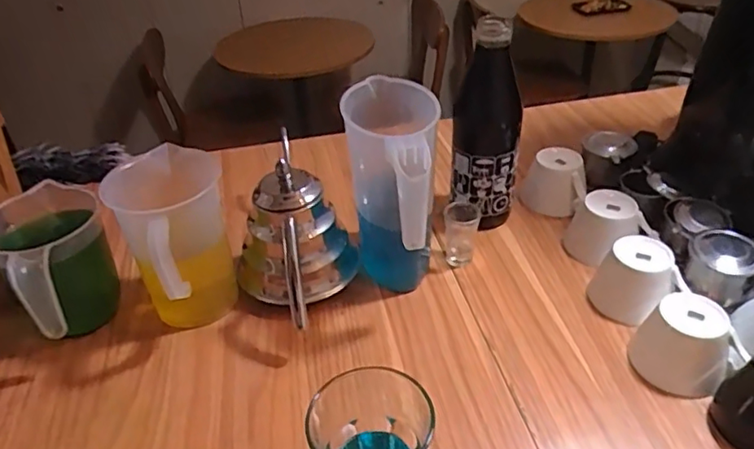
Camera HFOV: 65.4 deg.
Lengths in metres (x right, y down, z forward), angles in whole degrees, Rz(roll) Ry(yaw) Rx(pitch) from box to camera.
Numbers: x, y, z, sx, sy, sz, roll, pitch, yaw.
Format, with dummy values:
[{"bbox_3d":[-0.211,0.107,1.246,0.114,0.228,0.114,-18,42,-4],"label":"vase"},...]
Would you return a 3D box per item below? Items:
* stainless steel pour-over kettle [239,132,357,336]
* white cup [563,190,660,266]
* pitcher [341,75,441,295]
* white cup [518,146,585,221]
[{"bbox_3d":[-0.096,0.006,0.653,0.120,0.161,0.124,27,45,34],"label":"stainless steel pour-over kettle"},{"bbox_3d":[0.281,0.002,0.712,0.086,0.066,0.068,-8,37,-7],"label":"white cup"},{"bbox_3d":[0.016,-0.030,0.649,0.094,0.215,0.181,-2,36,1],"label":"pitcher"},{"bbox_3d":[0.243,-0.057,0.798,0.087,0.070,0.066,0,36,4],"label":"white cup"}]

